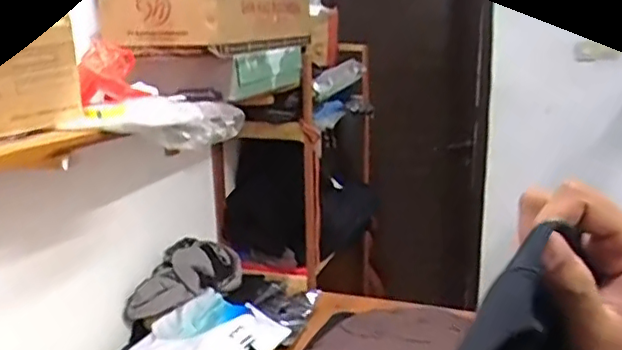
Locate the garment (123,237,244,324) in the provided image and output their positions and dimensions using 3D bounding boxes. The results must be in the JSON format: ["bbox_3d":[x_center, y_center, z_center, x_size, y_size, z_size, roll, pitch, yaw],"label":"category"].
[{"bbox_3d":[-0.341,0.267,1.649,0.180,0.130,0.351,15,31,43],"label":"garment"}]

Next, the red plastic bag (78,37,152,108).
[{"bbox_3d":[-0.374,-0.192,1.174,0.112,0.106,0.109,0,14,-8],"label":"red plastic bag"}]

